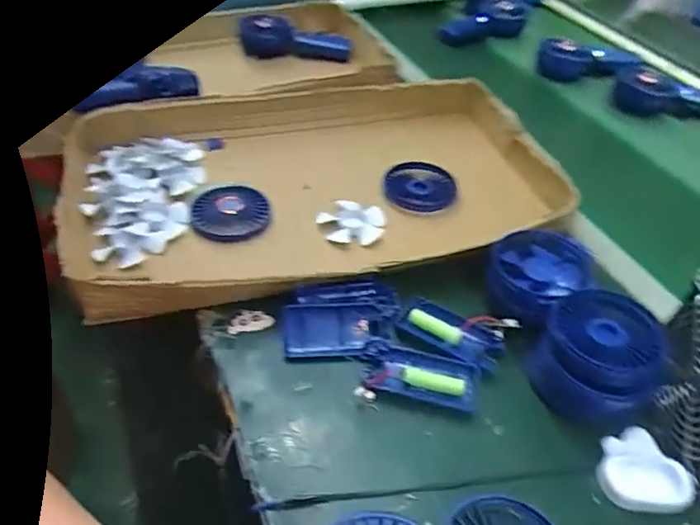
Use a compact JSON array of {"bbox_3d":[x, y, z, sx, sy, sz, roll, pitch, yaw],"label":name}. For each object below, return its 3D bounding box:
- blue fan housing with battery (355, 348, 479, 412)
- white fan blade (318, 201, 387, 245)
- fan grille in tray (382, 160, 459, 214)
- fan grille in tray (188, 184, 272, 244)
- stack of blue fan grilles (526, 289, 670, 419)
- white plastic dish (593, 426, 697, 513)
[{"bbox_3d":[0.059,0.097,0.486,0.096,0.014,0.050,7,42,2],"label":"blue fan housing with battery"},{"bbox_3d":[0.002,-0.044,0.633,0.069,0.022,0.069,-2,43,-8],"label":"white fan blade"},{"bbox_3d":[0.081,-0.087,0.680,0.084,0.026,0.081,6,42,1],"label":"fan grille in tray"},{"bbox_3d":[-0.128,-0.056,0.622,0.081,0.015,0.076,2,58,-3],"label":"fan grille in tray"},{"bbox_3d":[0.201,0.077,0.474,0.091,0.055,0.103,28,47,23],"label":"stack of blue fan grilles"},{"bbox_3d":[0.218,0.155,0.434,0.063,0.021,0.057,7,42,2],"label":"white plastic dish"}]

